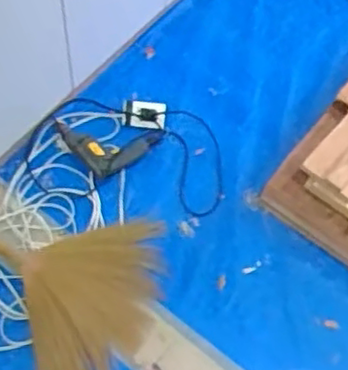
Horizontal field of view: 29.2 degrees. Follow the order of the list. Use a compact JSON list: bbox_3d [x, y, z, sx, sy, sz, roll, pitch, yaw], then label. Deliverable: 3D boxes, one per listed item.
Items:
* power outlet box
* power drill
[{"bbox_3d":[-0.086,-0.203,1.907,0.119,0.036,0.085,2,61,-3],"label":"power outlet box"},{"bbox_3d":[-0.180,-0.106,1.824,0.297,0.062,0.171,5,61,-1],"label":"power drill"}]

